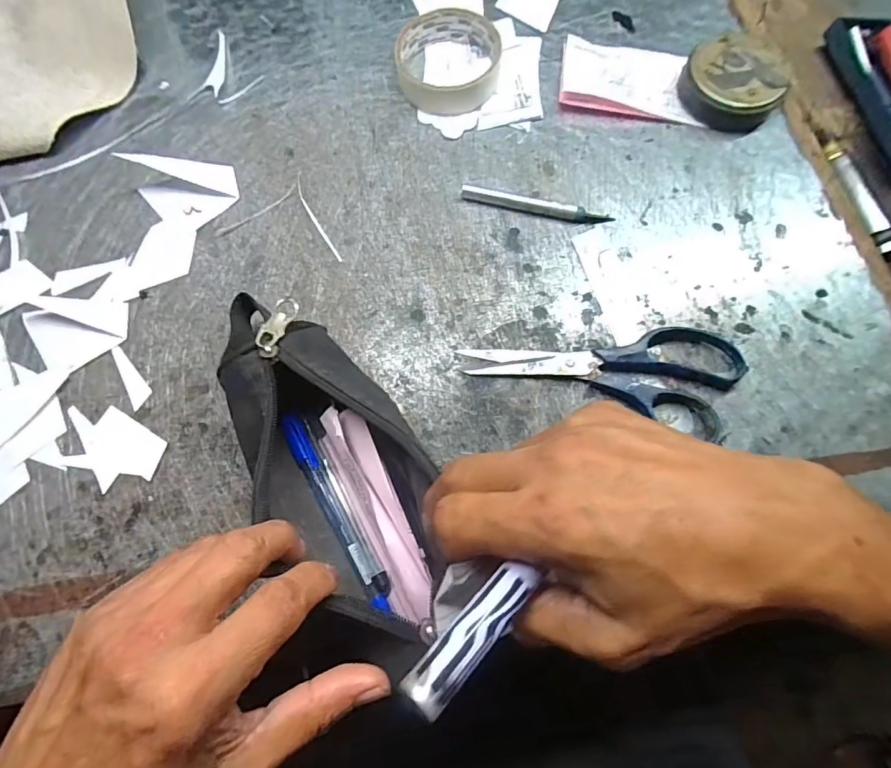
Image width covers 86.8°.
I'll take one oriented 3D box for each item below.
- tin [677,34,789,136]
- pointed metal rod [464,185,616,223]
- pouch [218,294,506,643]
[{"bbox_3d":[0.224,-0.238,0.373,0.067,0.030,0.070,0,73,-1],"label":"tin"},{"bbox_3d":[0.068,-0.135,0.352,0.112,0.012,0.013,14,74,3],"label":"pointed metal rod"},{"bbox_3d":[-0.064,0.039,0.271,0.085,0.071,0.213,-33,77,-10],"label":"pouch"}]

